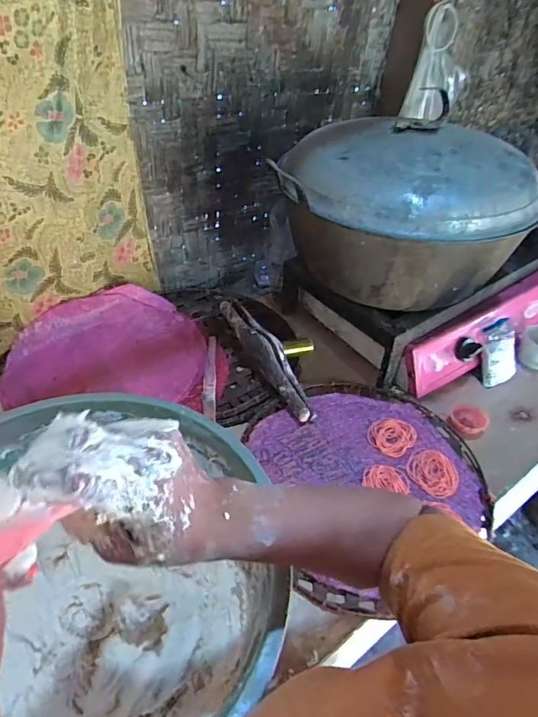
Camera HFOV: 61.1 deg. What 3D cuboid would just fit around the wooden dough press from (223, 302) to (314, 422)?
[{"bbox_3d":[-0.009,-0.008,0.850,0.058,0.060,0.322,-16,46,-20],"label":"wooden dough press"}]

